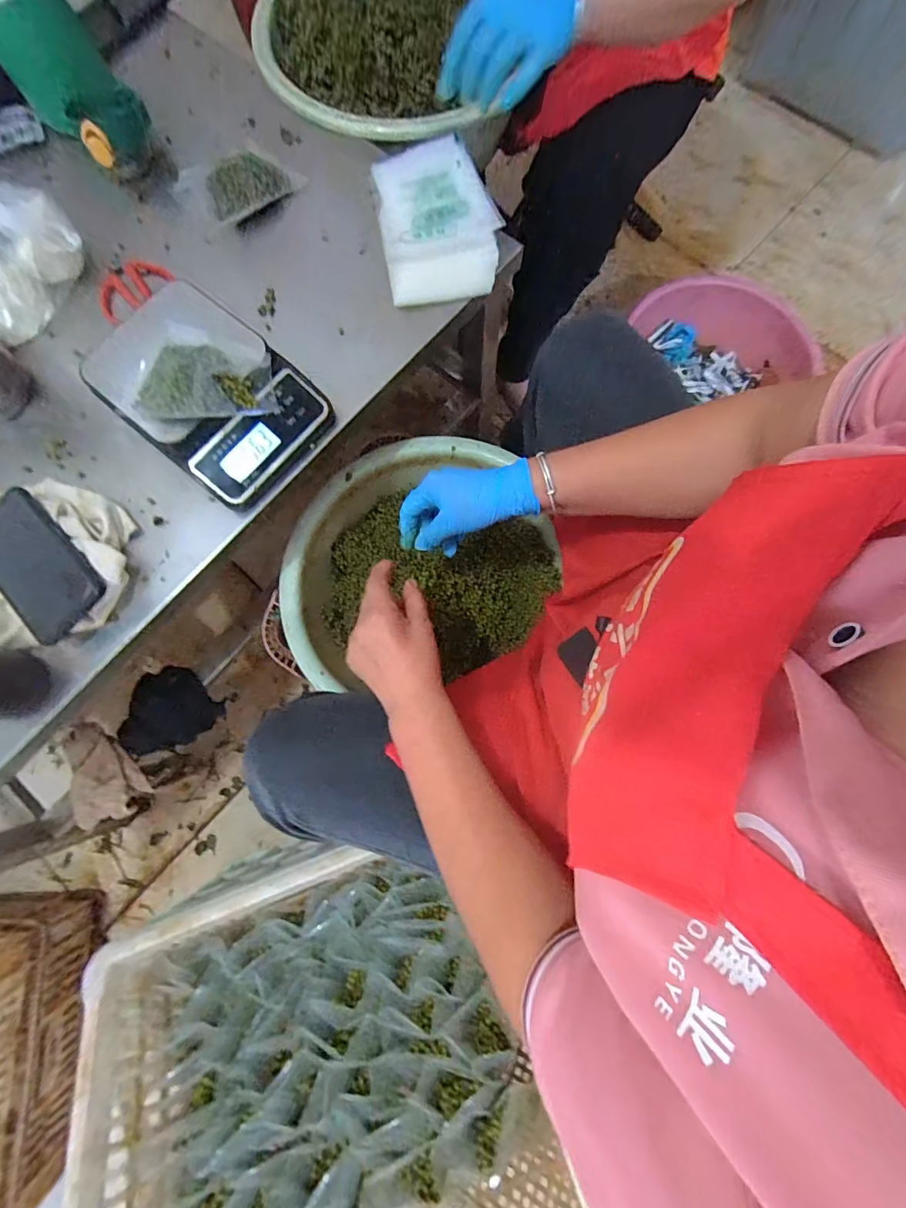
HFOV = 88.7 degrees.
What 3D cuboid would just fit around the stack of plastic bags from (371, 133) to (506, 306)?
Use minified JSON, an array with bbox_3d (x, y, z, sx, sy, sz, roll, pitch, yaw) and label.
[{"bbox_3d":[-0.018,-0.435,0.522,0.127,0.021,0.196,-11,78,-1],"label":"stack of plastic bags"}]

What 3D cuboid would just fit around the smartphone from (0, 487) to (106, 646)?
[{"bbox_3d":[-0.404,-0.040,0.444,0.163,0.012,0.080,41,87,13],"label":"smartphone"}]

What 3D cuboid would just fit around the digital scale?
[{"bbox_3d":[-0.249,-0.214,0.469,0.206,0.074,0.154,39,81,9],"label":"digital scale"}]

